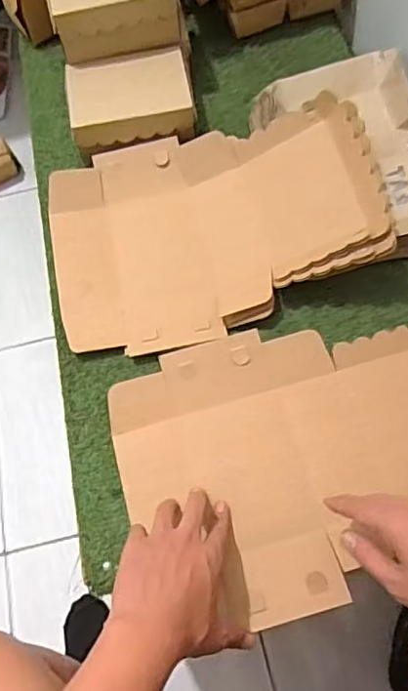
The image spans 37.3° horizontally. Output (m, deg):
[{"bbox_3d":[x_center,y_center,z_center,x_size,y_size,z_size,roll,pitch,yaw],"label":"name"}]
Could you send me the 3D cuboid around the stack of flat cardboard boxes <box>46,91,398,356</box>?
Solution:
[{"bbox_3d":[0.009,-0.153,0.762,0.416,0.055,0.299,-13,70,12],"label":"stack of flat cardboard boxes"}]

